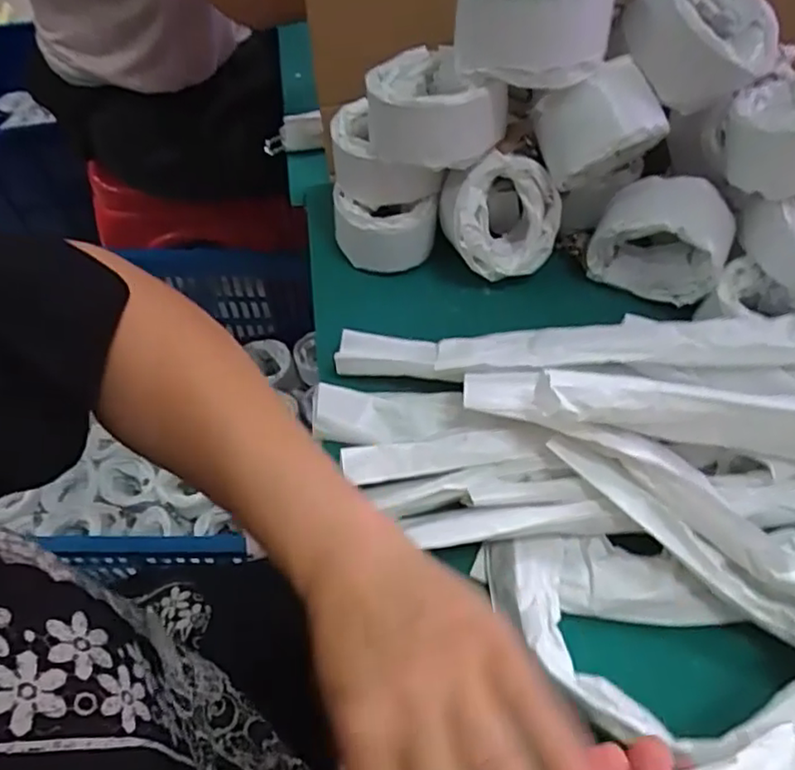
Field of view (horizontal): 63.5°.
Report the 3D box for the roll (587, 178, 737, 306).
[{"bbox_3d":[0.209,-0.112,0.506,0.097,0.086,0.055,24,59,15],"label":"roll"}]

